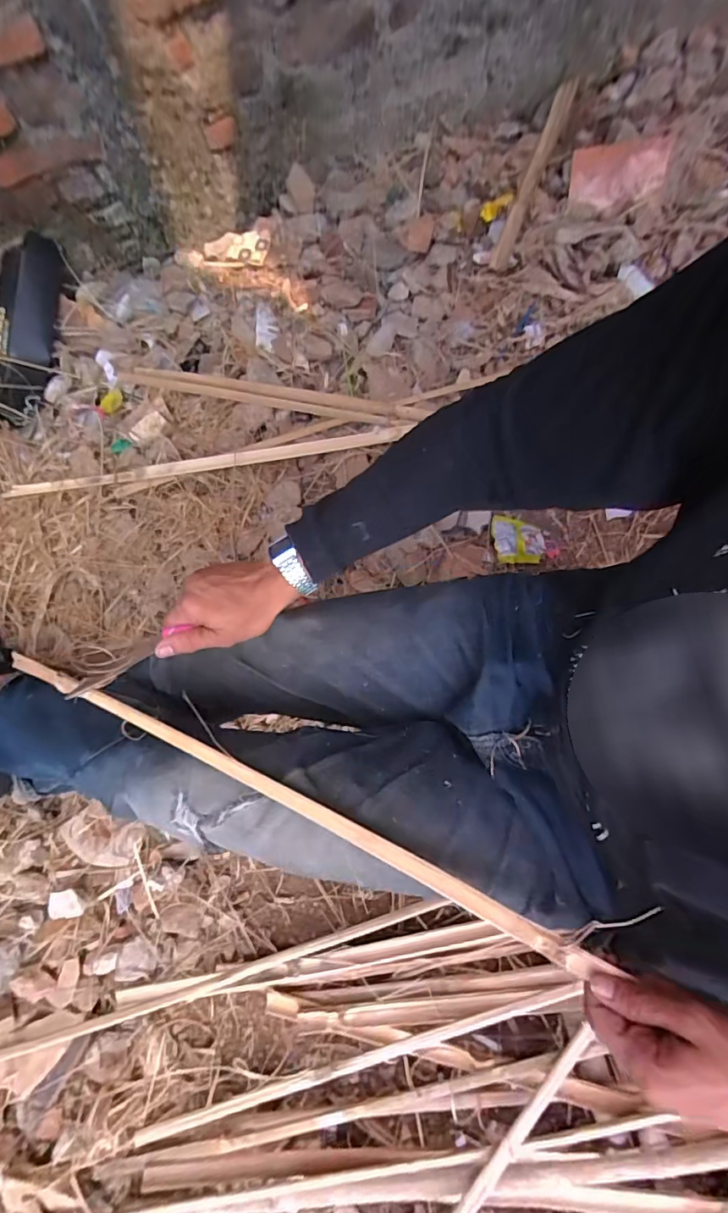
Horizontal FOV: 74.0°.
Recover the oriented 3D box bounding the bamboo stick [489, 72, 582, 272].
[{"bbox_3d":[0.379,-0.960,1.056,0.040,0.028,0.630,18,73,11],"label":"bamboo stick"}]

